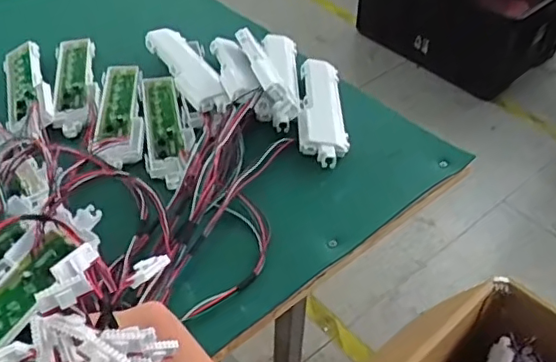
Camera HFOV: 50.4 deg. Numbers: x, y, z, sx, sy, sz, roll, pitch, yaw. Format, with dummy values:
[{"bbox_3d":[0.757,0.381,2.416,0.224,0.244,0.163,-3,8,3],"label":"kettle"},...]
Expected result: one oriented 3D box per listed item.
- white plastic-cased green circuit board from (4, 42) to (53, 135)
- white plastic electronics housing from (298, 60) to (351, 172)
[{"bbox_3d":[-0.255,-0.097,0.600,0.042,0.017,0.133,-13,48,-16],"label":"white plastic-cased green circuit board"},{"bbox_3d":[0.043,-0.073,0.589,0.046,0.020,0.144,2,46,-3],"label":"white plastic electronics housing"}]

